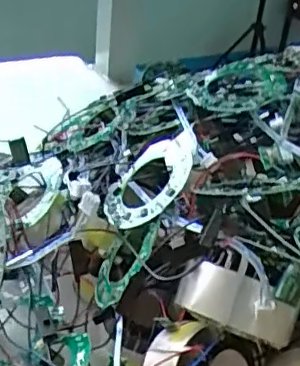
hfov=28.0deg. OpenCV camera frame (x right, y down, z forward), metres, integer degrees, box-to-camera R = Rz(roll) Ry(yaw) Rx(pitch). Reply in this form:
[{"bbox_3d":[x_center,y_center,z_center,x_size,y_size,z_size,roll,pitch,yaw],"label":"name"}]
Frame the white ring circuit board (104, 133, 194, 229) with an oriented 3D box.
[{"bbox_3d":[0.001,-0.001,0.371,0.068,0.014,0.061,-39,29,7],"label":"white ring circuit board"}]

